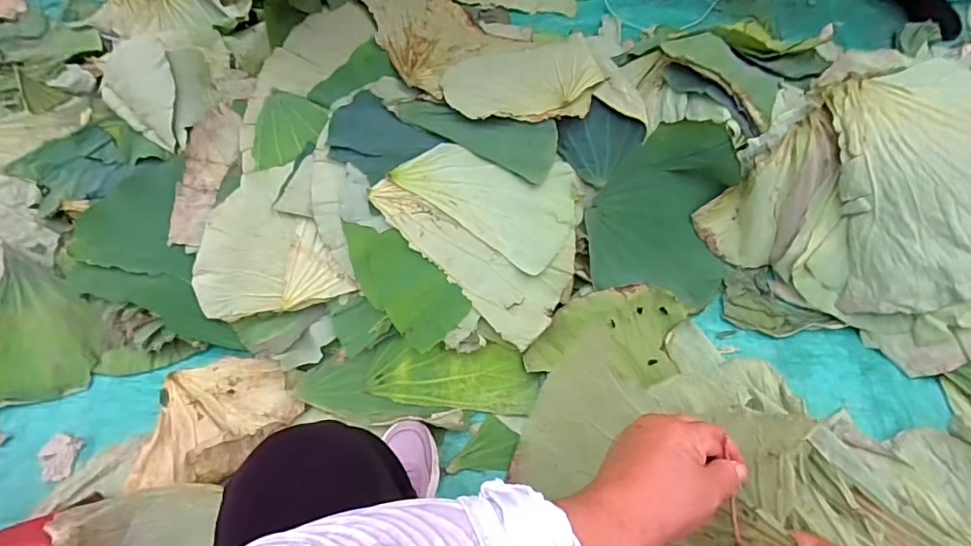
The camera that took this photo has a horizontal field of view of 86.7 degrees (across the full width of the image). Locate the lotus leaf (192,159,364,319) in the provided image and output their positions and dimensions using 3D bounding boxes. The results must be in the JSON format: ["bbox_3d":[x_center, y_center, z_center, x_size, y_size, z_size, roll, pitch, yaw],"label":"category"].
[{"bbox_3d":[-0.354,-0.029,0.799,0.205,0.026,0.225,-29,89,-5],"label":"lotus leaf"}]

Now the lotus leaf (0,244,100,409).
[{"bbox_3d":[-0.697,0.090,0.807,0.166,0.058,0.241,-2,61,0],"label":"lotus leaf"}]

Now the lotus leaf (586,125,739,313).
[{"bbox_3d":[0.298,-0.086,0.862,0.241,0.085,0.323,3,92,4],"label":"lotus leaf"}]

